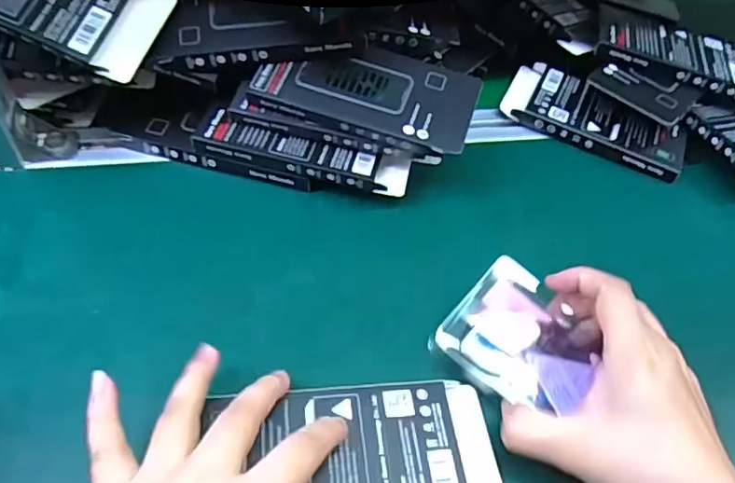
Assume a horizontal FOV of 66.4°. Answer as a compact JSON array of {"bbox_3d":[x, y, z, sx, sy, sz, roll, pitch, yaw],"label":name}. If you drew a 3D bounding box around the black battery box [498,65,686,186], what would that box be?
[{"bbox_3d":[0.196,-0.107,0.486,0.152,0.020,0.072,27,53,16],"label":"black battery box"}]

